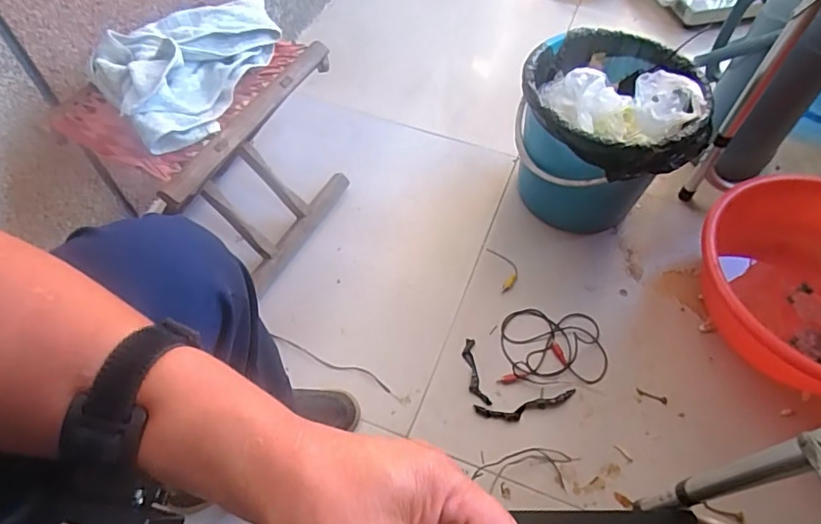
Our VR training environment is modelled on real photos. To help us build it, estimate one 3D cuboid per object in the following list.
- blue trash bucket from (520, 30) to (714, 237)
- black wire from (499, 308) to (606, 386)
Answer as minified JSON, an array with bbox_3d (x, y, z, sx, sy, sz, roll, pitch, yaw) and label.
[{"bbox_3d":[0.308,-0.204,0.874,0.262,0.291,0.243,0,56,0],"label":"blue trash bucket"},{"bbox_3d":[0.220,0.125,0.824,0.162,0.022,0.122,0,56,0],"label":"black wire"}]

